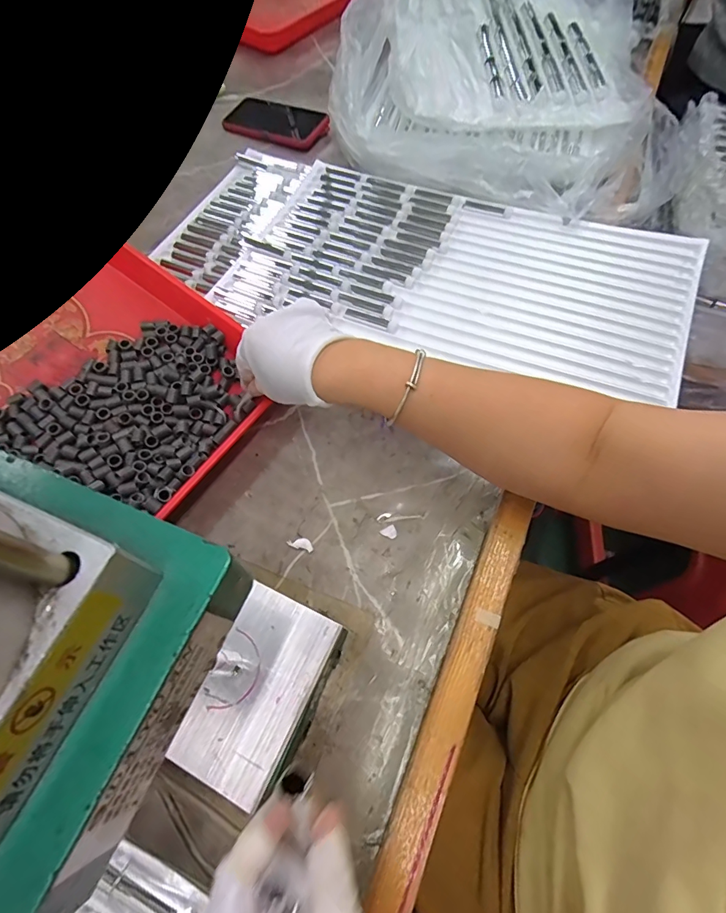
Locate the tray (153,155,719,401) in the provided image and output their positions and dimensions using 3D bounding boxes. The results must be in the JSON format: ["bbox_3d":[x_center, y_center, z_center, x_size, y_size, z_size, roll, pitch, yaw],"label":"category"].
[{"bbox_3d":[0.053,-0.232,0.520,0.604,0.023,0.272,22,65,12],"label":"tray"}]

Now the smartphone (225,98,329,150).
[{"bbox_3d":[-0.141,-0.528,0.691,0.175,0.011,0.095,22,65,13],"label":"smartphone"}]

